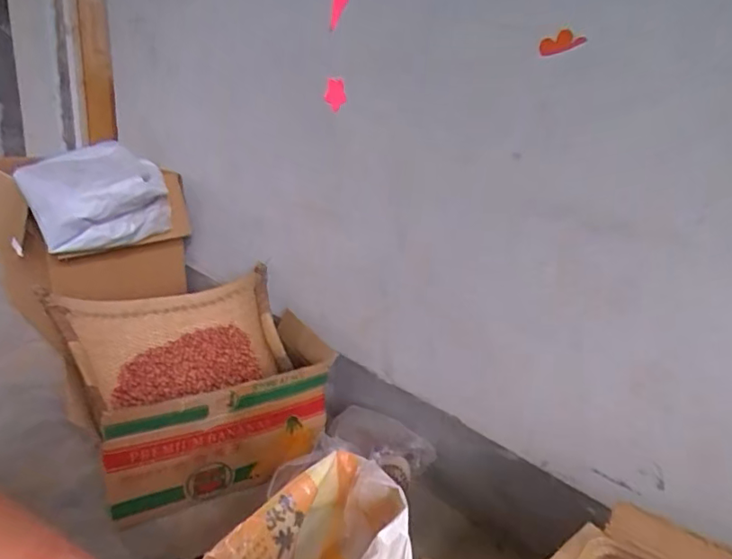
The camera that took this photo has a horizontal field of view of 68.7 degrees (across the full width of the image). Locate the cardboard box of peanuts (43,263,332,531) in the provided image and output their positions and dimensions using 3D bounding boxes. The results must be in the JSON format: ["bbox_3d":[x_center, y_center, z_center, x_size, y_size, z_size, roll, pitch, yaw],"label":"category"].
[{"bbox_3d":[-0.400,0.229,1.188,0.471,0.263,0.468,-6,21,-29],"label":"cardboard box of peanuts"}]

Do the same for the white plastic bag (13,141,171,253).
[{"bbox_3d":[-0.743,-0.228,1.486,0.244,0.235,0.318,20,24,40],"label":"white plastic bag"}]

